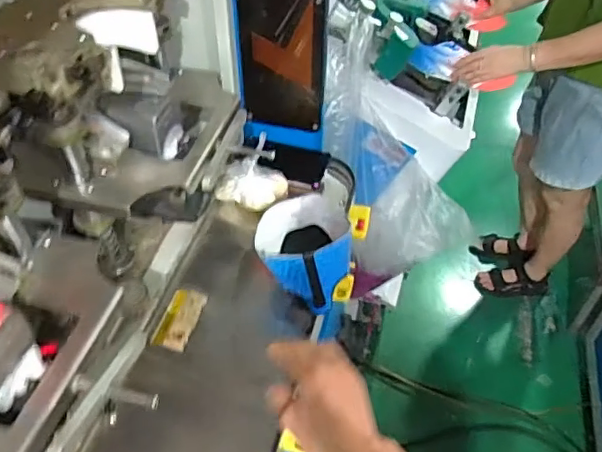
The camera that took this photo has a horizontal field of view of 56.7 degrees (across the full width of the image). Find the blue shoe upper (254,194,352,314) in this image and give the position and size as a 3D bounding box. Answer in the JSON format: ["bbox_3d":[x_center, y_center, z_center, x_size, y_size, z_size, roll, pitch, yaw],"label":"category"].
[{"bbox_3d":[0.004,0.027,0.836,0.133,0.078,0.231,-8,26,-7],"label":"blue shoe upper"}]

